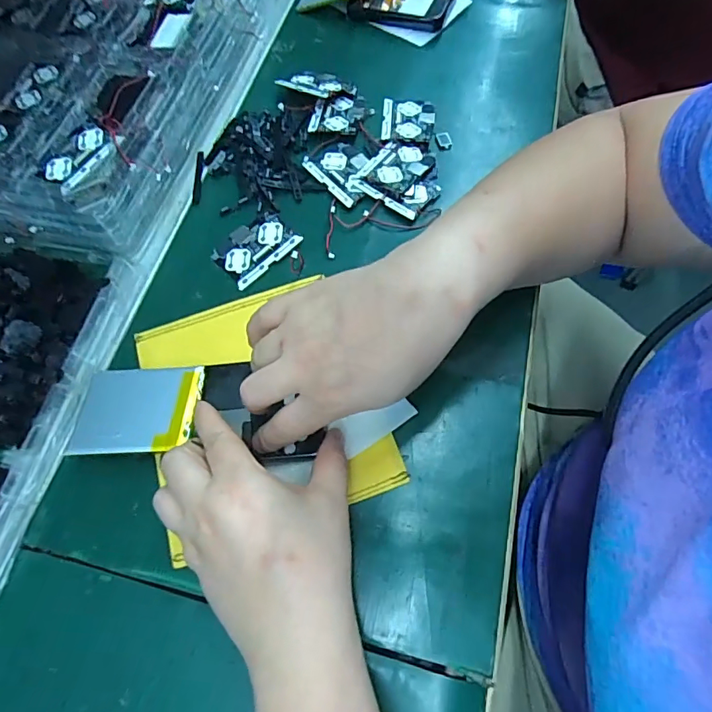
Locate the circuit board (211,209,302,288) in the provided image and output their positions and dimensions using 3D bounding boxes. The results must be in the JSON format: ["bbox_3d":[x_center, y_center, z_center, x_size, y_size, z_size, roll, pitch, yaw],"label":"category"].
[{"bbox_3d":[-0.080,-0.089,0.386,0.062,0.005,0.047,-37,70,-15],"label":"circuit board"}]

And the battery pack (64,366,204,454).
[{"bbox_3d":[-0.144,0.034,0.313,0.081,0.004,0.061,-4,55,7],"label":"battery pack"}]

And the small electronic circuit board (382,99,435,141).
[{"bbox_3d":[0.049,-0.219,0.440,0.047,0.008,0.058,3,66,2],"label":"small electronic circuit board"}]

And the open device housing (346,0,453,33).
[{"bbox_3d":[0.050,-0.382,0.508,0.102,0.018,0.075,18,67,9],"label":"open device housing"}]

